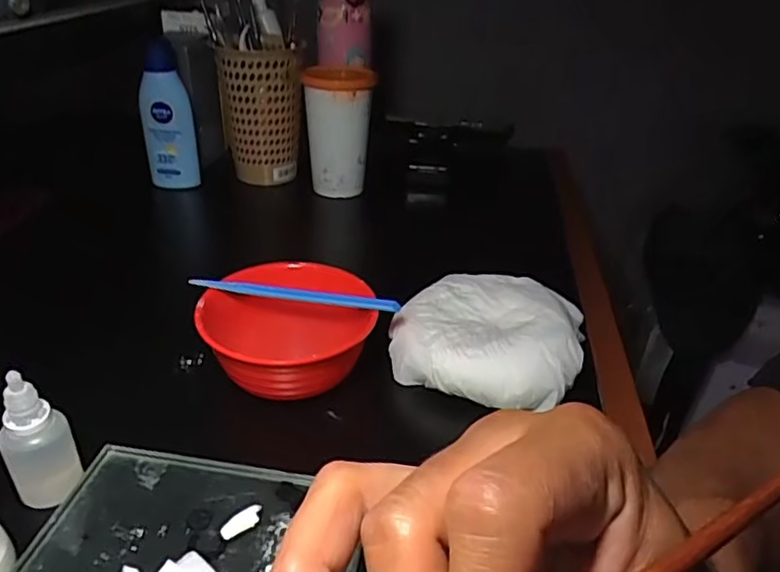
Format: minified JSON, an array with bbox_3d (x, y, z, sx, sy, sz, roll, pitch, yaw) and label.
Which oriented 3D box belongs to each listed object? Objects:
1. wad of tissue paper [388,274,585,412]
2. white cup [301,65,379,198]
[{"bbox_3d":[0.068,0.030,0.418,0.124,0.036,0.113,12,32,13],"label":"wad of tissue paper"},{"bbox_3d":[-0.056,-0.166,0.658,0.067,0.129,0.077,-2,31,-8],"label":"white cup"}]

